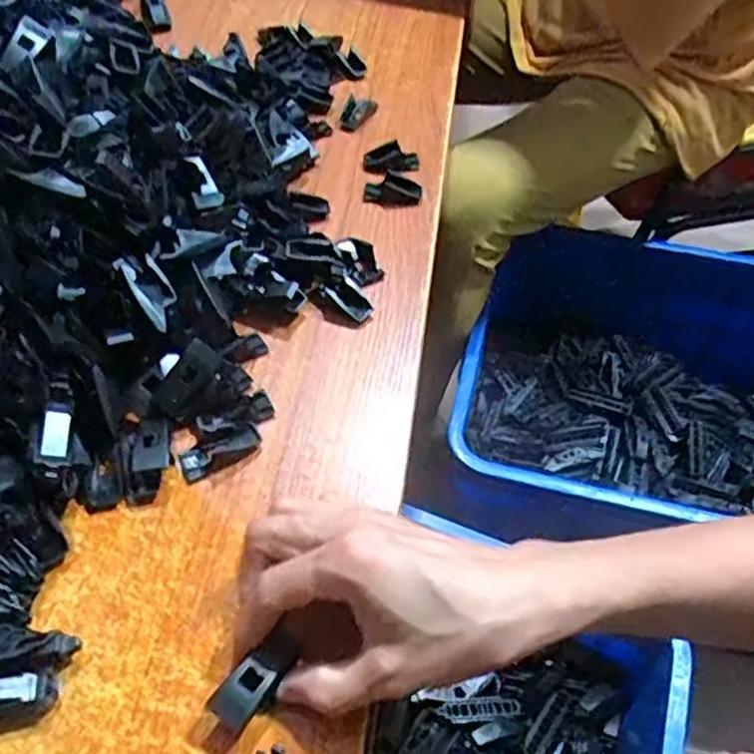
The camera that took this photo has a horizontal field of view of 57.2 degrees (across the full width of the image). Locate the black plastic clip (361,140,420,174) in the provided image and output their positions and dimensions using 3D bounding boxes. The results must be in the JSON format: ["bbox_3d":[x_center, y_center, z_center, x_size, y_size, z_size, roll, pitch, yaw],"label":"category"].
[{"bbox_3d":[0.011,-0.165,0.520,0.042,0.009,0.027,-12,52,-12],"label":"black plastic clip"}]

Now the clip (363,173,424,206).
[{"bbox_3d":[0.011,-0.133,0.493,0.040,0.010,0.024,4,50,1],"label":"clip"}]

